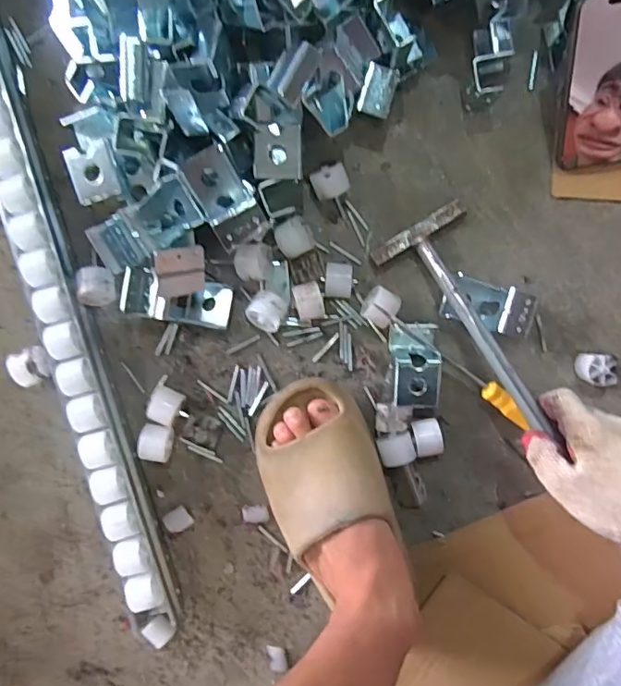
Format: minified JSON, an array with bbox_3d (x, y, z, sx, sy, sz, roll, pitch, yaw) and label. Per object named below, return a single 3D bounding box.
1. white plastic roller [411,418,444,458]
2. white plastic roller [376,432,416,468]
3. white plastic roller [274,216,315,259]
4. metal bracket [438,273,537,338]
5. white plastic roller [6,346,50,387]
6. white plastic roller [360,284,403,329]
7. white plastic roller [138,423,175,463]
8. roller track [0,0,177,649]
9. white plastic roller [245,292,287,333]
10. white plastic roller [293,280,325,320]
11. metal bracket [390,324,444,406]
[{"bbox_3d":[0.115,0.092,0.514,0.027,0.032,0.035,-11,93,0],"label":"white plastic roller"},{"bbox_3d":[0.085,0.105,0.512,0.034,0.028,0.029,-17,93,0],"label":"white plastic roller"},{"bbox_3d":[-0.016,-0.103,0.512,0.035,0.034,0.034,-23,93,0],"label":"white plastic roller"},{"bbox_3d":[0.175,-0.037,0.505,0.083,0.041,0.050,17,92,-1],"label":"metal bracket"},{"bbox_3d":[-0.274,0.023,0.513,0.040,0.031,0.033,-23,93,0],"label":"white plastic roller"},{"bbox_3d":[0.070,-0.036,0.508,0.031,0.034,0.037,26,92,-2],"label":"white plastic roller"},{"bbox_3d":[-0.151,0.096,0.510,0.029,0.035,0.036,7,92,-1],"label":"white plastic roller"},{"bbox_3d":[-0.263,-0.111,0.497,0.050,0.045,0.848,-16,93,0],"label":"roller track"},{"bbox_3d":[-0.043,-0.032,0.510,0.035,0.033,0.036,29,92,-2],"label":"white plastic roller"},{"bbox_3d":[-0.002,-0.041,0.511,0.027,0.030,0.036,-14,93,0],"label":"white plastic roller"},{"bbox_3d":[0.104,0.021,0.504,0.044,0.040,0.079,-1,93,-1],"label":"metal bracket"}]

